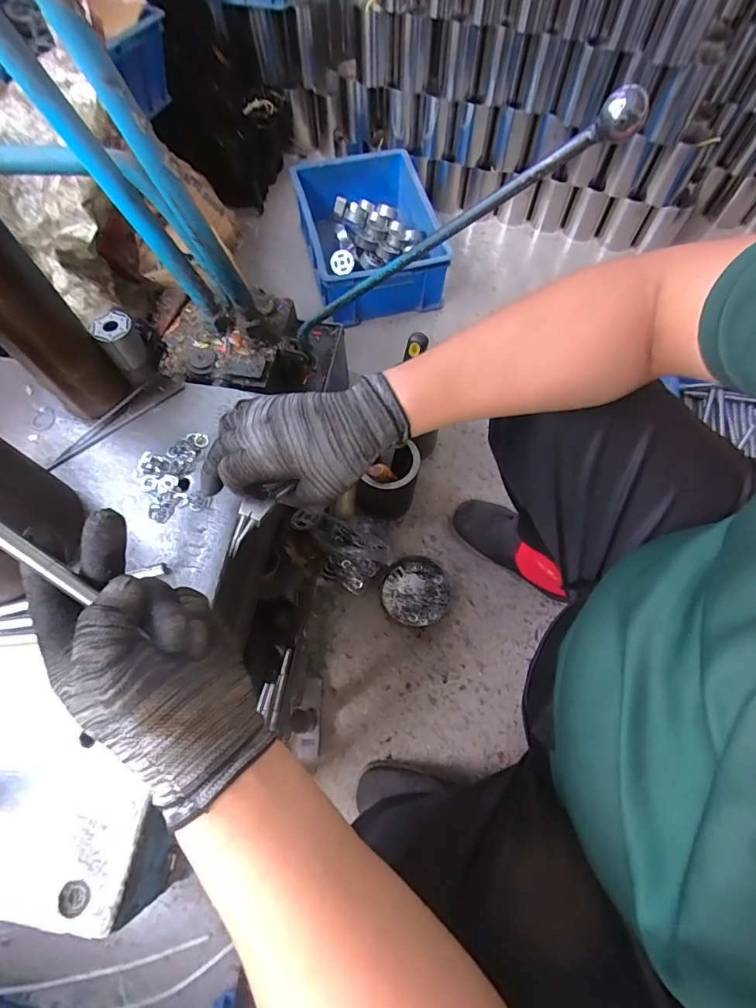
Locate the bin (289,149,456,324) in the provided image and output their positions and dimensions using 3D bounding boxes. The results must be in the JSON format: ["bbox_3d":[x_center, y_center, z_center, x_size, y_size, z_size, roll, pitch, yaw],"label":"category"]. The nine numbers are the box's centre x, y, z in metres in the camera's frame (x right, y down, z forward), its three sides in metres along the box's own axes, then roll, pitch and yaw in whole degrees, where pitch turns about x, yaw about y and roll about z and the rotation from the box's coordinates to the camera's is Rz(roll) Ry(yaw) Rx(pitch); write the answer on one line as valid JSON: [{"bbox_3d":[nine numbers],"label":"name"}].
[{"bbox_3d":[-0.021,-0.654,1.140,0.306,0.149,0.431,-10,66,-4],"label":"bin"}]

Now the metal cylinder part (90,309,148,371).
[{"bbox_3d":[-0.256,-0.158,0.472,0.035,0.068,0.032,-35,70,-14],"label":"metal cylinder part"}]

